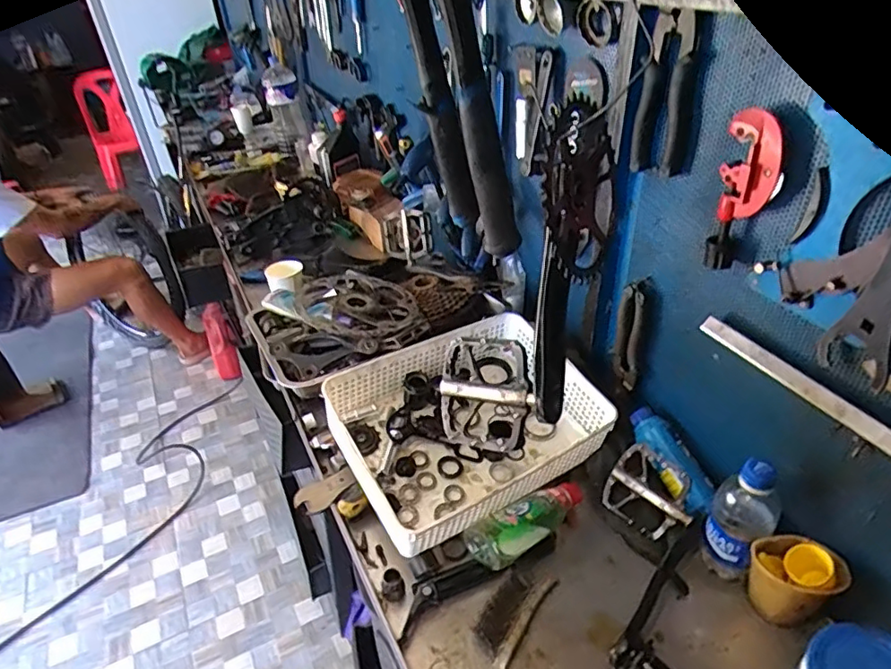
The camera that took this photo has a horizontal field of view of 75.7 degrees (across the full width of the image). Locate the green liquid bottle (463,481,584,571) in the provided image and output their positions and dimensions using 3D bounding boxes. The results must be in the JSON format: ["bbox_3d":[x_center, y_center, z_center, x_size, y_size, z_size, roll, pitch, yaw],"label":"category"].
[{"bbox_3d":[0.106,0.229,0.702,0.175,0.049,0.063,-23,40,-25],"label":"green liquid bottle"}]

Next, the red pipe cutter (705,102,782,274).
[{"bbox_3d":[0.280,-0.131,0.536,0.028,0.147,0.054,-23,41,-26],"label":"red pipe cutter"}]

